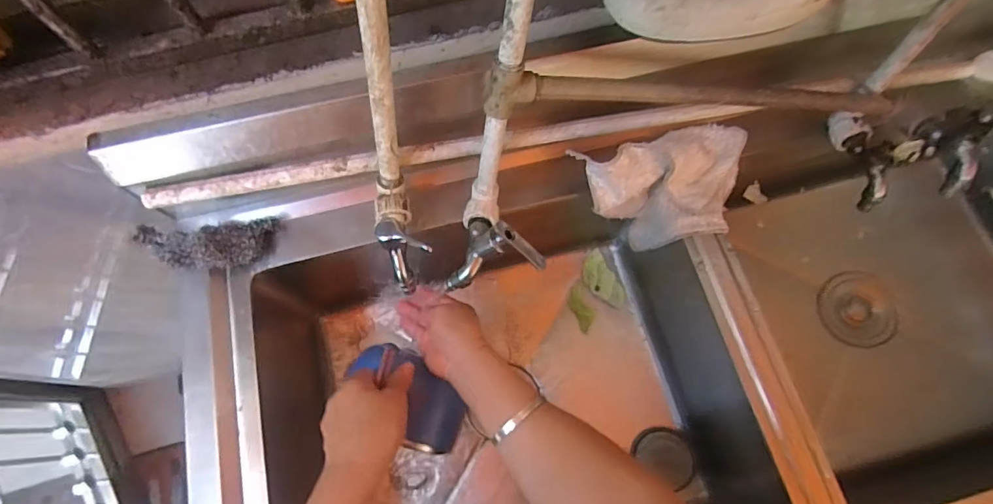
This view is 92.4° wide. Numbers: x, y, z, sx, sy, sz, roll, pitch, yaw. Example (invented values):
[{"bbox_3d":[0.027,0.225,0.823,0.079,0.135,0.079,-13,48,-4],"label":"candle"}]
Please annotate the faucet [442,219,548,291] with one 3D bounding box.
[{"bbox_3d":[0.002,0.005,0.499,0.092,0.056,0.081,17,71,6],"label":"faucet"}]

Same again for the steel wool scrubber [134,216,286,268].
[{"bbox_3d":[-0.326,-0.007,0.532,0.150,0.047,0.060,-8,70,-2],"label":"steel wool scrubber"}]

